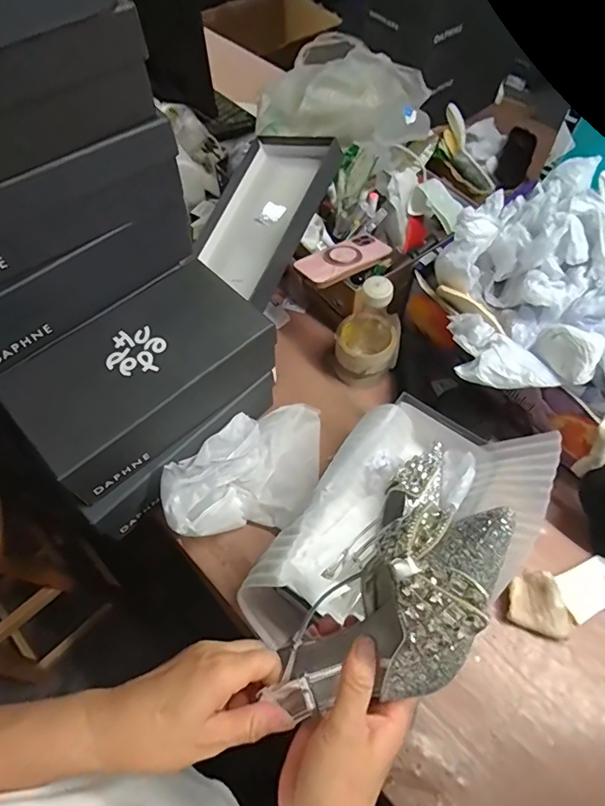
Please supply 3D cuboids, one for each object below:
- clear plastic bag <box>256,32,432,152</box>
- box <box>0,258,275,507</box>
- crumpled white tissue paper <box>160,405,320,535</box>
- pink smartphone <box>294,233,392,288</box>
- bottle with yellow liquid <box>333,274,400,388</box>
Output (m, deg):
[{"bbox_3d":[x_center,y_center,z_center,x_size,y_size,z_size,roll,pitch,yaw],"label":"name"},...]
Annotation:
[{"bbox_3d":[0.082,-0.540,0.843,0.319,0.107,0.248,31,66,17],"label":"clear plastic bag"},{"bbox_3d":[-0.195,-0.037,0.597,0.300,0.089,0.166,-40,68,-19],"label":"box"},{"bbox_3d":[-0.059,0.090,0.636,0.246,0.122,0.137,-38,67,-19],"label":"crumpled white tissue paper"},{"bbox_3d":[0.061,-0.220,0.724,0.145,0.015,0.076,-30,58,-20],"label":"pink smartphone"},{"bbox_3d":[0.097,-0.108,0.689,0.091,0.182,0.094,0,61,0],"label":"bottle with yellow liquid"}]

